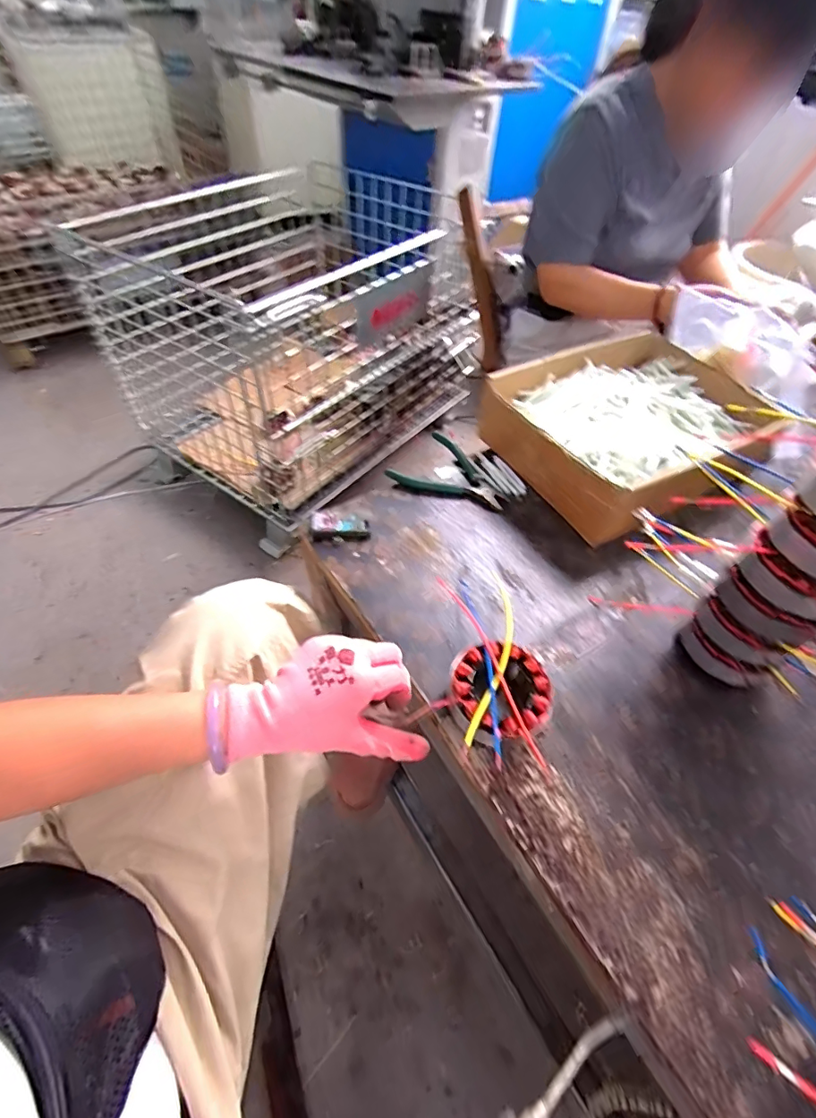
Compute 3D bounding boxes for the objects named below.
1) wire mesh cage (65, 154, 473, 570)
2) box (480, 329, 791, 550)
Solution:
[{"bbox_3d":[-0.316,-0.627,1.385,0.760,0.569,0.825,33,56,22],"label":"wire mesh cage"},{"bbox_3d":[0.299,-0.167,0.662,0.324,0.094,0.247,-22,55,-21],"label":"box"}]

